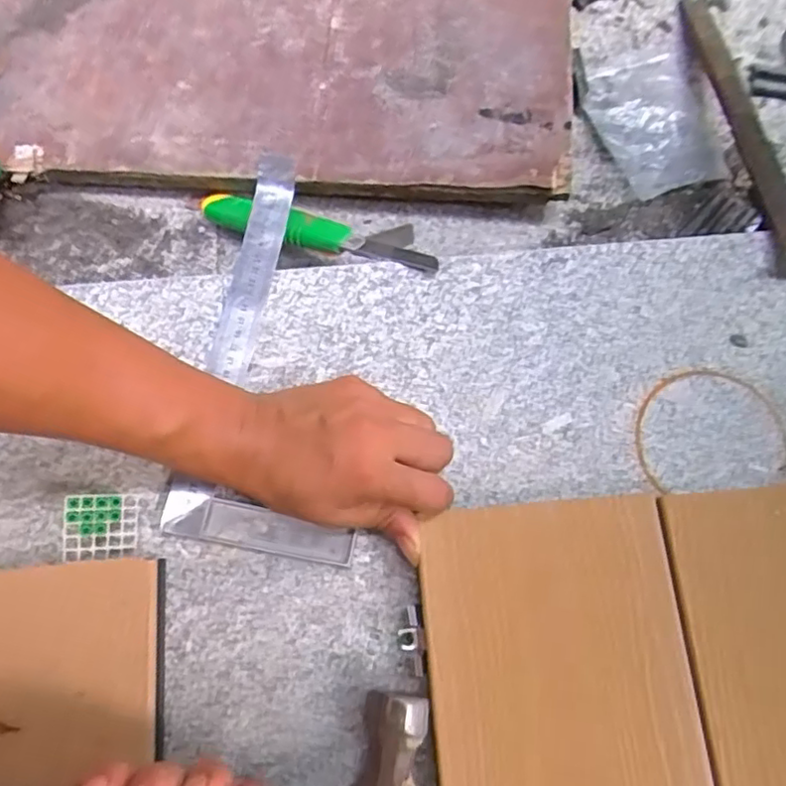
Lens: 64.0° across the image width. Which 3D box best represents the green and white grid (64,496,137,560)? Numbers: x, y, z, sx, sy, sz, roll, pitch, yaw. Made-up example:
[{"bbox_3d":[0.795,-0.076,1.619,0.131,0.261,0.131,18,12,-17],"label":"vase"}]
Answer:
[{"bbox_3d":[-0.176,0.081,0.380,0.040,0.008,0.039,1,95,-21],"label":"green and white grid"}]

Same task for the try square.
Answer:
[{"bbox_3d":[-0.064,-0.032,0.429,0.120,0.022,0.275,10,74,3],"label":"try square"}]

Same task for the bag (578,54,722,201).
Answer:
[{"bbox_3d":[0.236,-0.243,0.562,0.104,0.016,0.139,-20,75,-6],"label":"bag"}]

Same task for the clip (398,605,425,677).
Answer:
[{"bbox_3d":[0.011,0.148,0.376,0.014,0.011,0.039,-3,74,-1],"label":"clip"}]

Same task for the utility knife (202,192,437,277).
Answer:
[{"bbox_3d":[-0.065,-0.125,0.483,0.215,0.021,0.028,20,71,23],"label":"utility knife"}]

